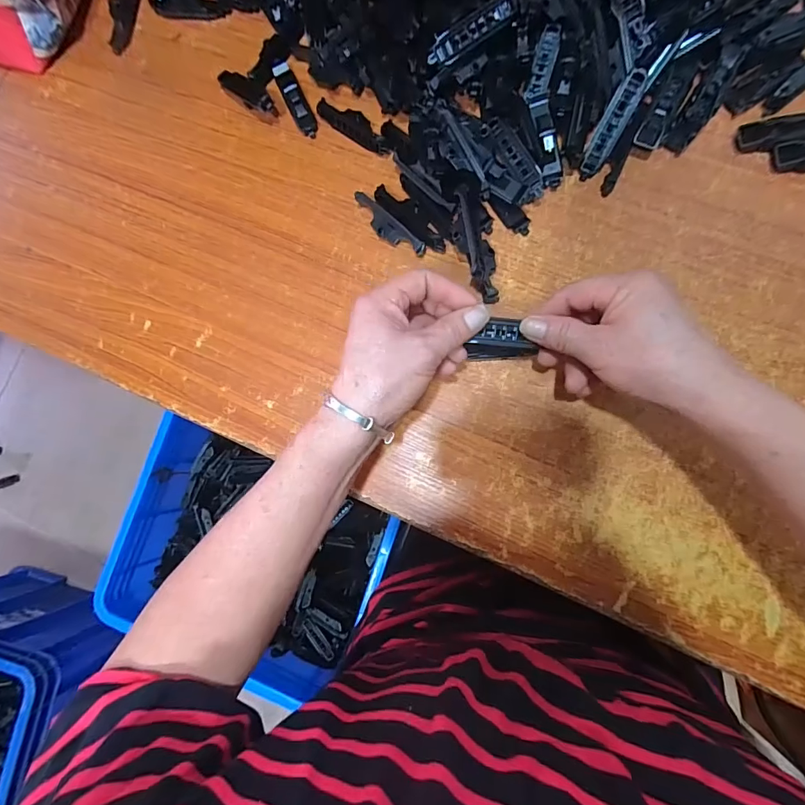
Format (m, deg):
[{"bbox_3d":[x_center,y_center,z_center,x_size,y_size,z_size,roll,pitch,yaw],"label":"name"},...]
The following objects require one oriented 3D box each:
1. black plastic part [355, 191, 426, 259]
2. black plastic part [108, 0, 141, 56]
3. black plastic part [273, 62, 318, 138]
[{"bbox_3d":[-0.014,-0.158,0.385,0.081,0.010,0.020,41,90,9],"label":"black plastic part"},{"bbox_3d":[-0.286,-0.403,0.438,0.023,0.014,0.086,9,85,8],"label":"black plastic part"},{"bbox_3d":[-0.104,-0.294,0.406,0.019,0.016,0.083,-26,82,4],"label":"black plastic part"}]

